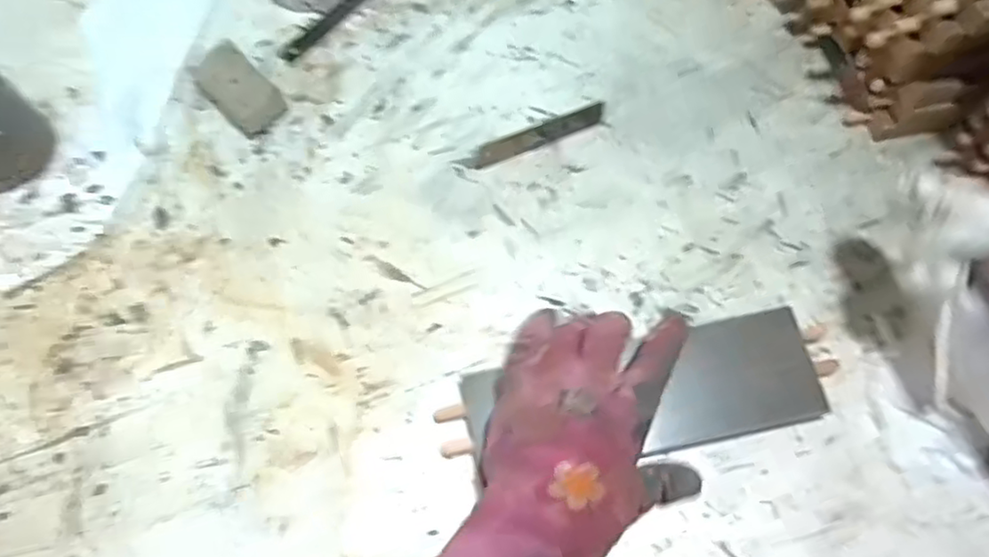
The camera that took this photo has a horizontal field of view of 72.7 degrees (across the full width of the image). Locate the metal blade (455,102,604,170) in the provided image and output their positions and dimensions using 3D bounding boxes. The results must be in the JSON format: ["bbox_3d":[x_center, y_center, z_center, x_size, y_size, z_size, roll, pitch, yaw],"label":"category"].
[{"bbox_3d":[0.028,-0.099,0.467,0.108,0.004,0.017,-22,71,-8],"label":"metal blade"}]

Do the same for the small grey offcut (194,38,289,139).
[{"bbox_3d":[-0.180,-0.134,0.473,0.038,0.022,0.070,-42,74,-14],"label":"small grey offcut"}]

